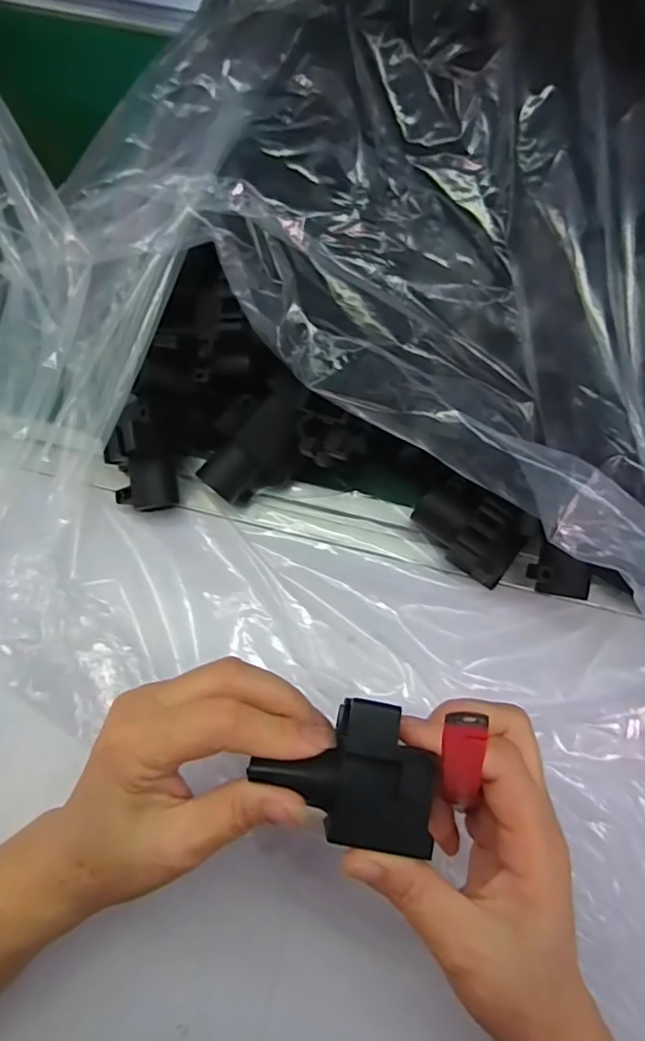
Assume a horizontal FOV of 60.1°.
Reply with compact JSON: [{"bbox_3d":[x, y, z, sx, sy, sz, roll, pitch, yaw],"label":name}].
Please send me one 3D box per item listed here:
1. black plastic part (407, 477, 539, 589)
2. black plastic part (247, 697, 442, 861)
[{"bbox_3d":[0.092,0.007,0.353,0.066,0.041,0.043,37,71,13],"label":"black plastic part"},{"bbox_3d":[0.009,0.090,0.201,0.064,0.018,0.047,9,67,2],"label":"black plastic part"}]

